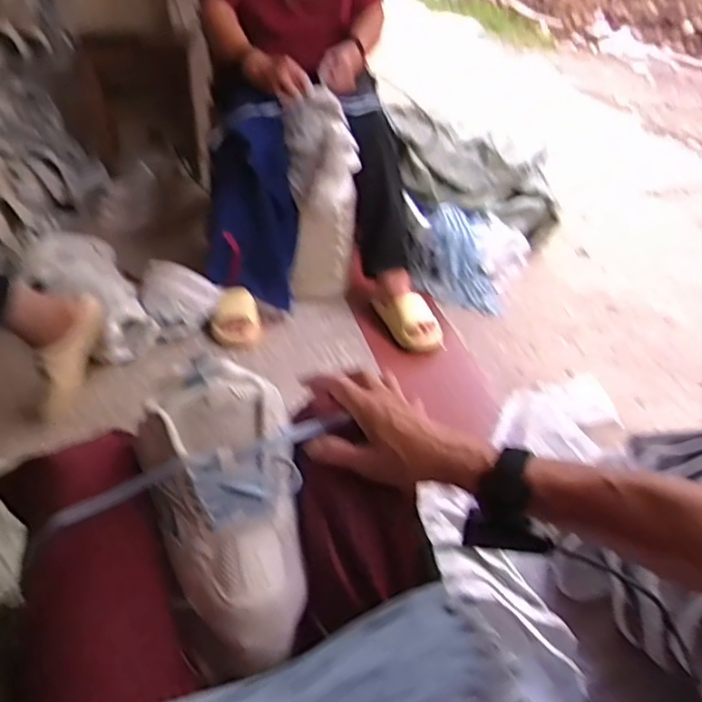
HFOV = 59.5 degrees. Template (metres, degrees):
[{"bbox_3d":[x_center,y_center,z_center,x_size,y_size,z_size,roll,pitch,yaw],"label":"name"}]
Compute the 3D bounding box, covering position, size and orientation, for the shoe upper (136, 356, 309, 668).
[{"bbox_3d":[-0.098,0.122,0.500,0.117,0.055,0.241,-12,74,-17],"label":"shoe upper"}]

